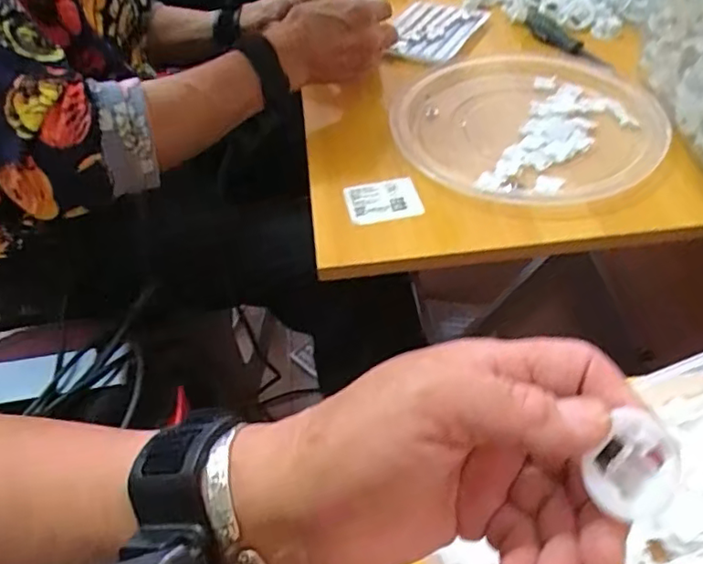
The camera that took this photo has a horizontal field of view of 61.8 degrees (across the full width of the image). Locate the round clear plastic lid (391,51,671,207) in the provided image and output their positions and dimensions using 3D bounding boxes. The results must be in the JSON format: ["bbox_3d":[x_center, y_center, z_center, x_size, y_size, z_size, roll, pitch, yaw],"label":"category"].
[{"bbox_3d":[0.159,-0.150,0.538,0.229,0.019,0.239,-4,46,4],"label":"round clear plastic lid"}]

